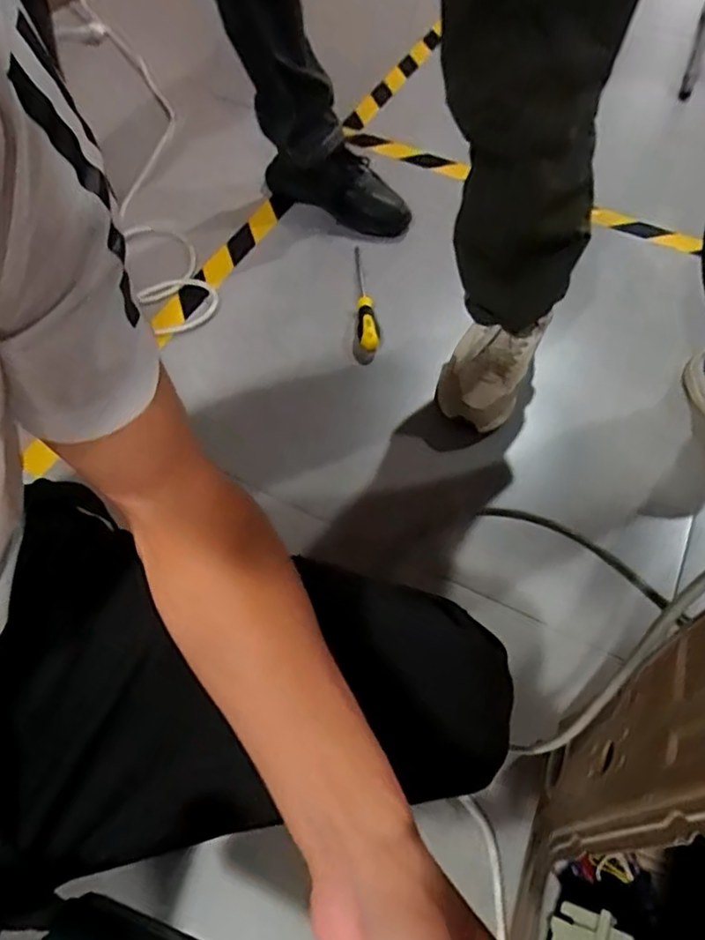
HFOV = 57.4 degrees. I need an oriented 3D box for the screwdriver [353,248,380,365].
[{"bbox_3d":[0.022,-0.279,1.027,0.039,0.034,0.257,1,57,0],"label":"screwdriver"}]

